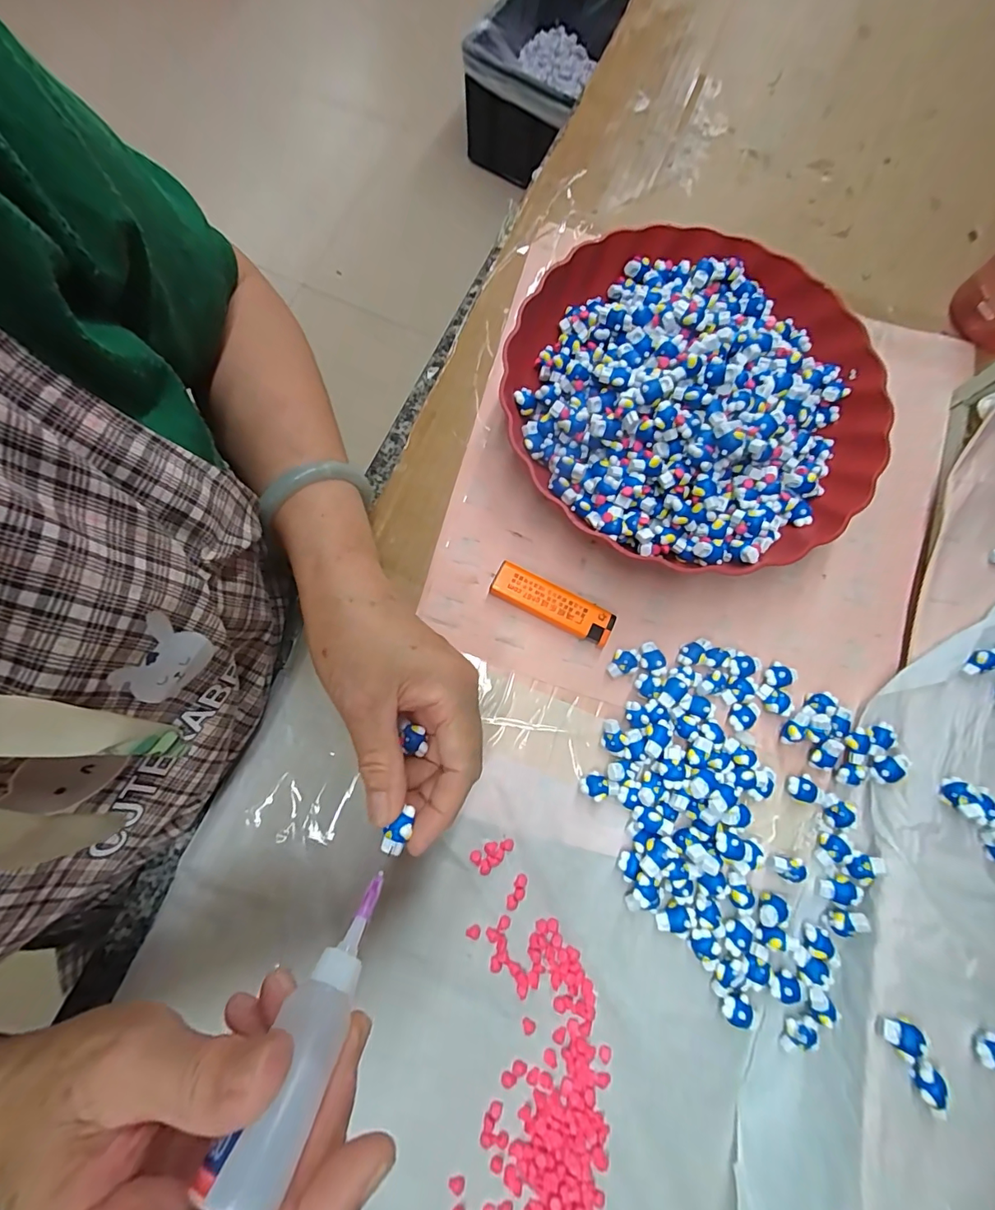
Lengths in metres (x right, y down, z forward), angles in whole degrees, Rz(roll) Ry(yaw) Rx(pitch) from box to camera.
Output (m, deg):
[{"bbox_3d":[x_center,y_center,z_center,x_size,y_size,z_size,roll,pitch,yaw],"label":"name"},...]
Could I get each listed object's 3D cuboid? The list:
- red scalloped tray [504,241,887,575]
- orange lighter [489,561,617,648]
[{"bbox_3d":[0.132,-0.139,0.320,0.235,0.062,0.231,44,79,8],"label":"red scalloped tray"},{"bbox_3d":[0.036,-0.001,0.306,0.079,0.014,0.022,26,77,5],"label":"orange lighter"}]

